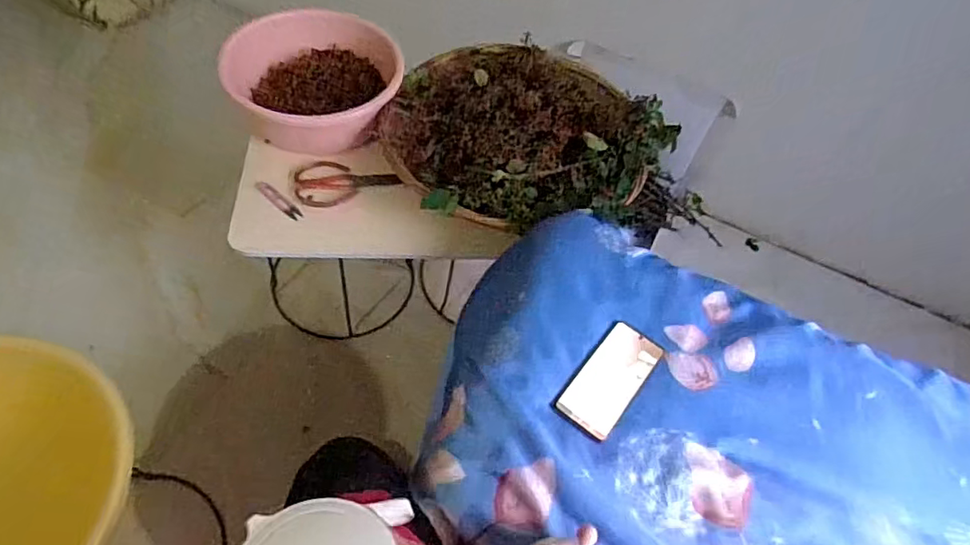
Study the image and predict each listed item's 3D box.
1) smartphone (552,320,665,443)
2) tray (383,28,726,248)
[{"bbox_3d":[0.162,0.134,0.742,0.077,0.007,0.160,37,59,16],"label":"smartphone"},{"bbox_3d":[0.087,-0.250,1.045,0.524,0.092,0.409,3,56,-7],"label":"tray"}]

